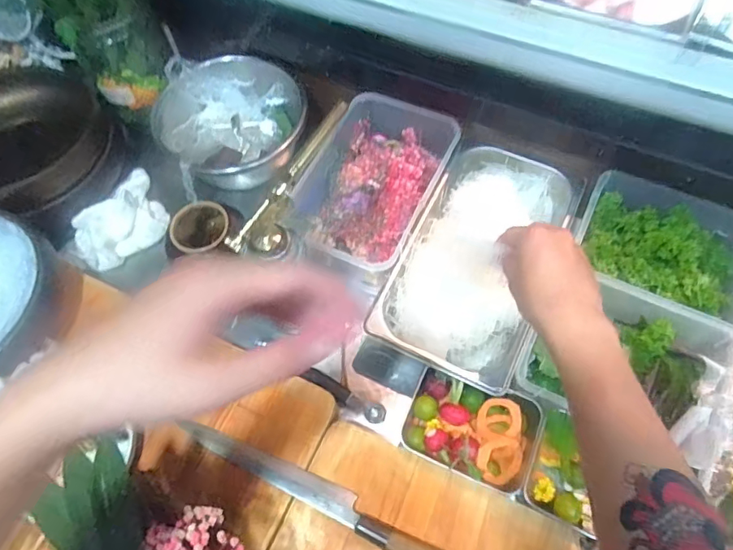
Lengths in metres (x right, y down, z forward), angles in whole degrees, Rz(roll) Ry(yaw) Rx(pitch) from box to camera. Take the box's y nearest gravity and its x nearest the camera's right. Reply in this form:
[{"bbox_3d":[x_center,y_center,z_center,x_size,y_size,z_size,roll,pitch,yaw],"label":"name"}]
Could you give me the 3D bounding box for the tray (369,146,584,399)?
[{"bbox_3d":[0.141,-0.026,0.629,0.165,0.075,0.310,22,69,13],"label":"tray"}]

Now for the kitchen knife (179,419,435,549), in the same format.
[{"bbox_3d":[-0.039,0.227,0.511,0.341,0.025,0.030,24,68,14],"label":"kitchen knife"}]

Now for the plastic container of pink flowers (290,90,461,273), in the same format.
[{"bbox_3d":[0.015,-0.138,0.697,0.170,0.059,0.283,23,67,13],"label":"plastic container of pink flowers"}]

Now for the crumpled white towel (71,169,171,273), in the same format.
[{"bbox_3d":[-0.338,-0.081,0.708,0.110,0.045,0.162,24,66,14],"label":"crumpled white towel"}]

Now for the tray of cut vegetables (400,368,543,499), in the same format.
[{"bbox_3d":[0.112,0.172,0.554,0.136,0.046,0.100,17,64,11],"label":"tray of cut vegetables"}]

